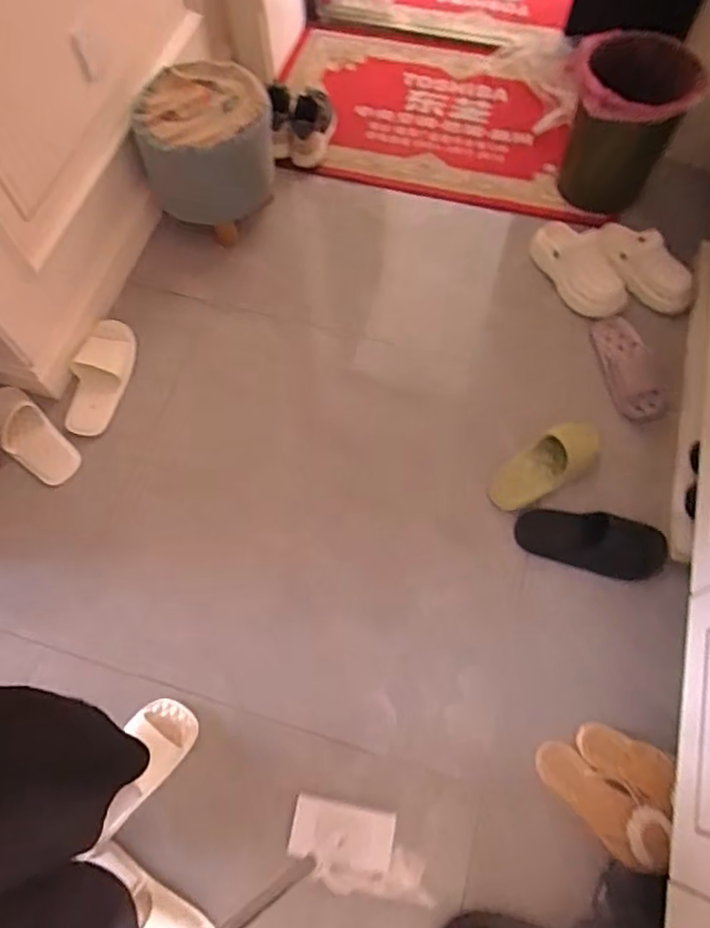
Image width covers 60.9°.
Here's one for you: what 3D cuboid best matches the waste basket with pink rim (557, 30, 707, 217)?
[{"bbox_3d":[0.596,-0.751,1.356,0.238,0.307,0.248,16,67,5],"label":"waste basket with pink rim"}]

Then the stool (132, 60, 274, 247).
[{"bbox_3d":[-0.346,-0.711,1.387,0.275,0.289,0.274,1,67,-2],"label":"stool"}]

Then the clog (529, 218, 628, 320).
[{"bbox_3d":[0.496,-0.431,1.355,0.113,0.114,0.246,-31,72,-14],"label":"clog"}]

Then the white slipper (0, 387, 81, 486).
[{"bbox_3d":[-0.693,-0.055,1.280,0.255,0.079,0.114,39,73,16],"label":"white slipper"}]

